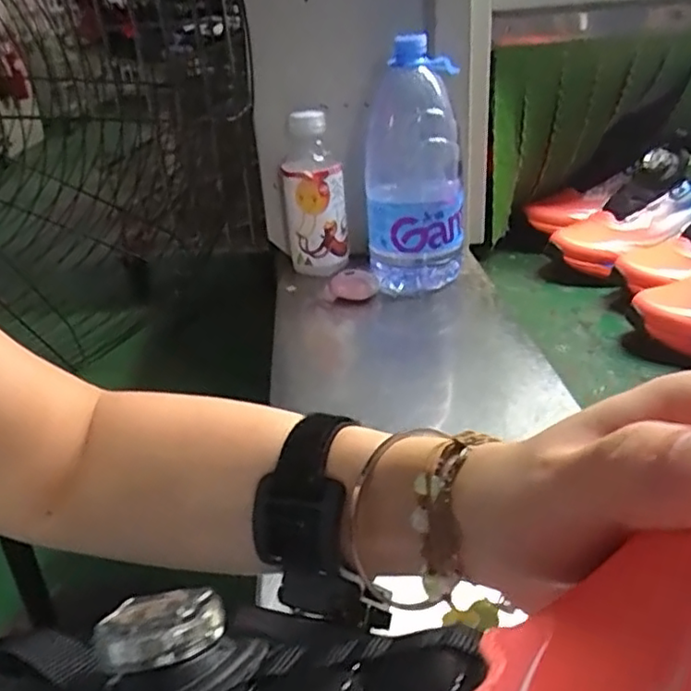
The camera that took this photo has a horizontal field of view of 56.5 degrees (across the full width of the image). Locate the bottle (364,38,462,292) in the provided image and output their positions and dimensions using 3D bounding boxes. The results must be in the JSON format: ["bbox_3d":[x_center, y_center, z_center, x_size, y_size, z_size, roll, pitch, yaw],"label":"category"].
[{"bbox_3d":[0.071,-0.178,0.681,0.101,0.237,0.094,-2,29,6],"label":"bottle"}]

